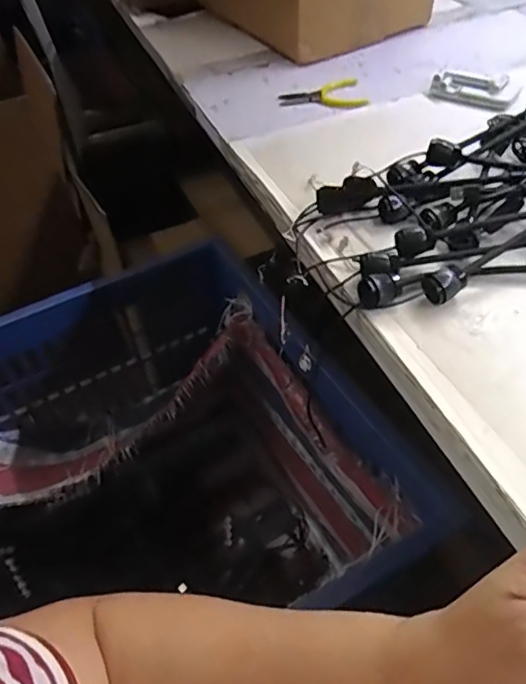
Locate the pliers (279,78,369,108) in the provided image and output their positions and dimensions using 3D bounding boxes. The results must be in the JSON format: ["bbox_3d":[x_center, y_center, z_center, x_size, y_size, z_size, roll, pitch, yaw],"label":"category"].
[{"bbox_3d":[0.082,-0.348,0.803,0.116,0.014,0.082,-4,46,2],"label":"pliers"}]

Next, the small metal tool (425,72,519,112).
[{"bbox_3d":[0.281,-0.336,0.763,0.112,0.032,0.032,16,50,20],"label":"small metal tool"}]

